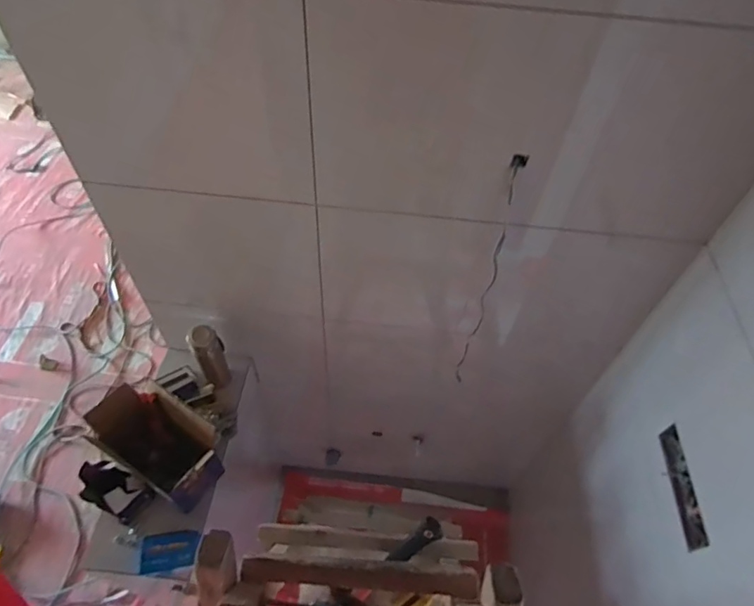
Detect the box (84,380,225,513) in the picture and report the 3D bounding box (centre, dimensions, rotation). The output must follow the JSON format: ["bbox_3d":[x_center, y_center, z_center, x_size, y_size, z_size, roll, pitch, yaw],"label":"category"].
[{"bbox_3d":[-0.510,0.344,1.207,0.279,0.202,0.179,30,57,19],"label":"box"}]

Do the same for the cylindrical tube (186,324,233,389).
[{"bbox_3d":[-0.445,0.148,1.349,0.071,0.208,0.071,1,53,-2],"label":"cylindrical tube"}]

